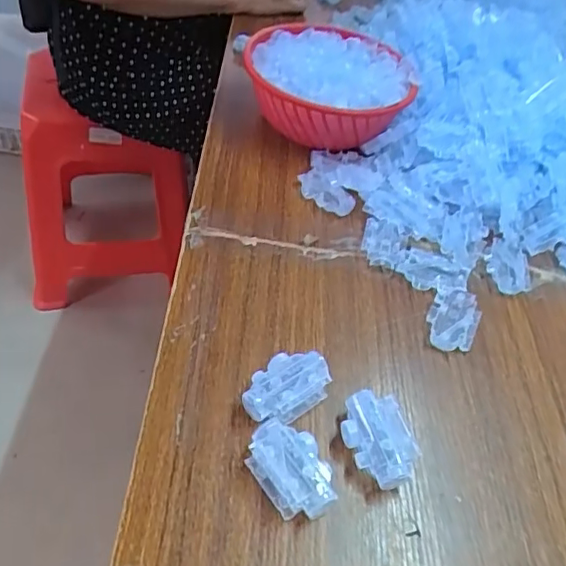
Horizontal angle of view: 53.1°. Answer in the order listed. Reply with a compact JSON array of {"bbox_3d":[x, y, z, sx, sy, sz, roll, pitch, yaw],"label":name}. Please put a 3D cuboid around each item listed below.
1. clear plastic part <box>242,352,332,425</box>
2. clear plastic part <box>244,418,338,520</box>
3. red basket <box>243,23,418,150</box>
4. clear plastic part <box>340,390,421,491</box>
[{"bbox_3d":[0.003,0.081,0.441,0.071,0.027,0.043,-27,58,-29],"label":"clear plastic part"},{"bbox_3d":[0.007,0.129,0.397,0.046,0.027,0.067,-26,57,-28],"label":"clear plastic part"},{"bbox_3d":[0.054,-0.237,0.682,0.181,0.079,0.197,1,47,-1],"label":"red basket"},{"bbox_3d":[0.070,0.115,0.422,0.046,0.024,0.067,-13,52,-20],"label":"clear plastic part"}]

